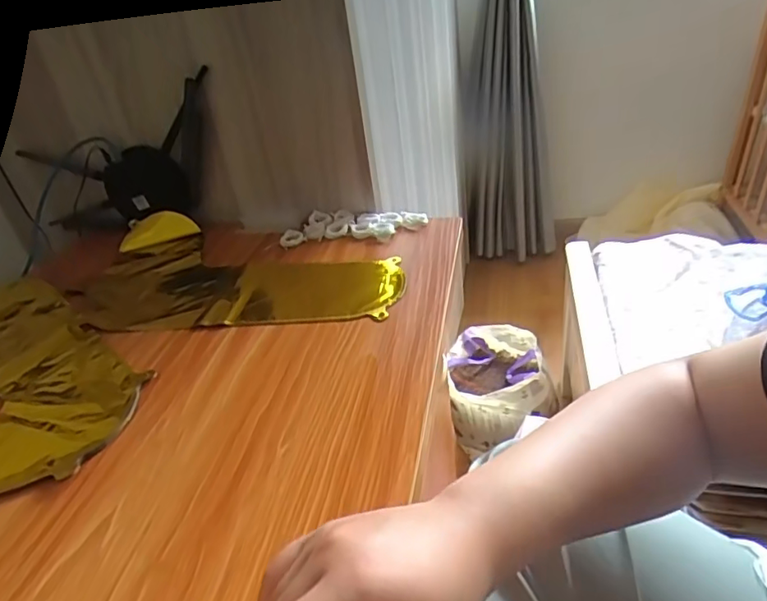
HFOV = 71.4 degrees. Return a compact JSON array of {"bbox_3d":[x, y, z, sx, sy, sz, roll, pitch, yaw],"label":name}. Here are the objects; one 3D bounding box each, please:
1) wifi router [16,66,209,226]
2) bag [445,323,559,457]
[{"bbox_3d":[-0.360,-0.185,0.719,0.306,0.196,0.035,1,33,12],"label":"wifi router"},{"bbox_3d":[0.300,0.230,1.346,0.235,0.238,0.244,-1,33,12],"label":"bag"}]

